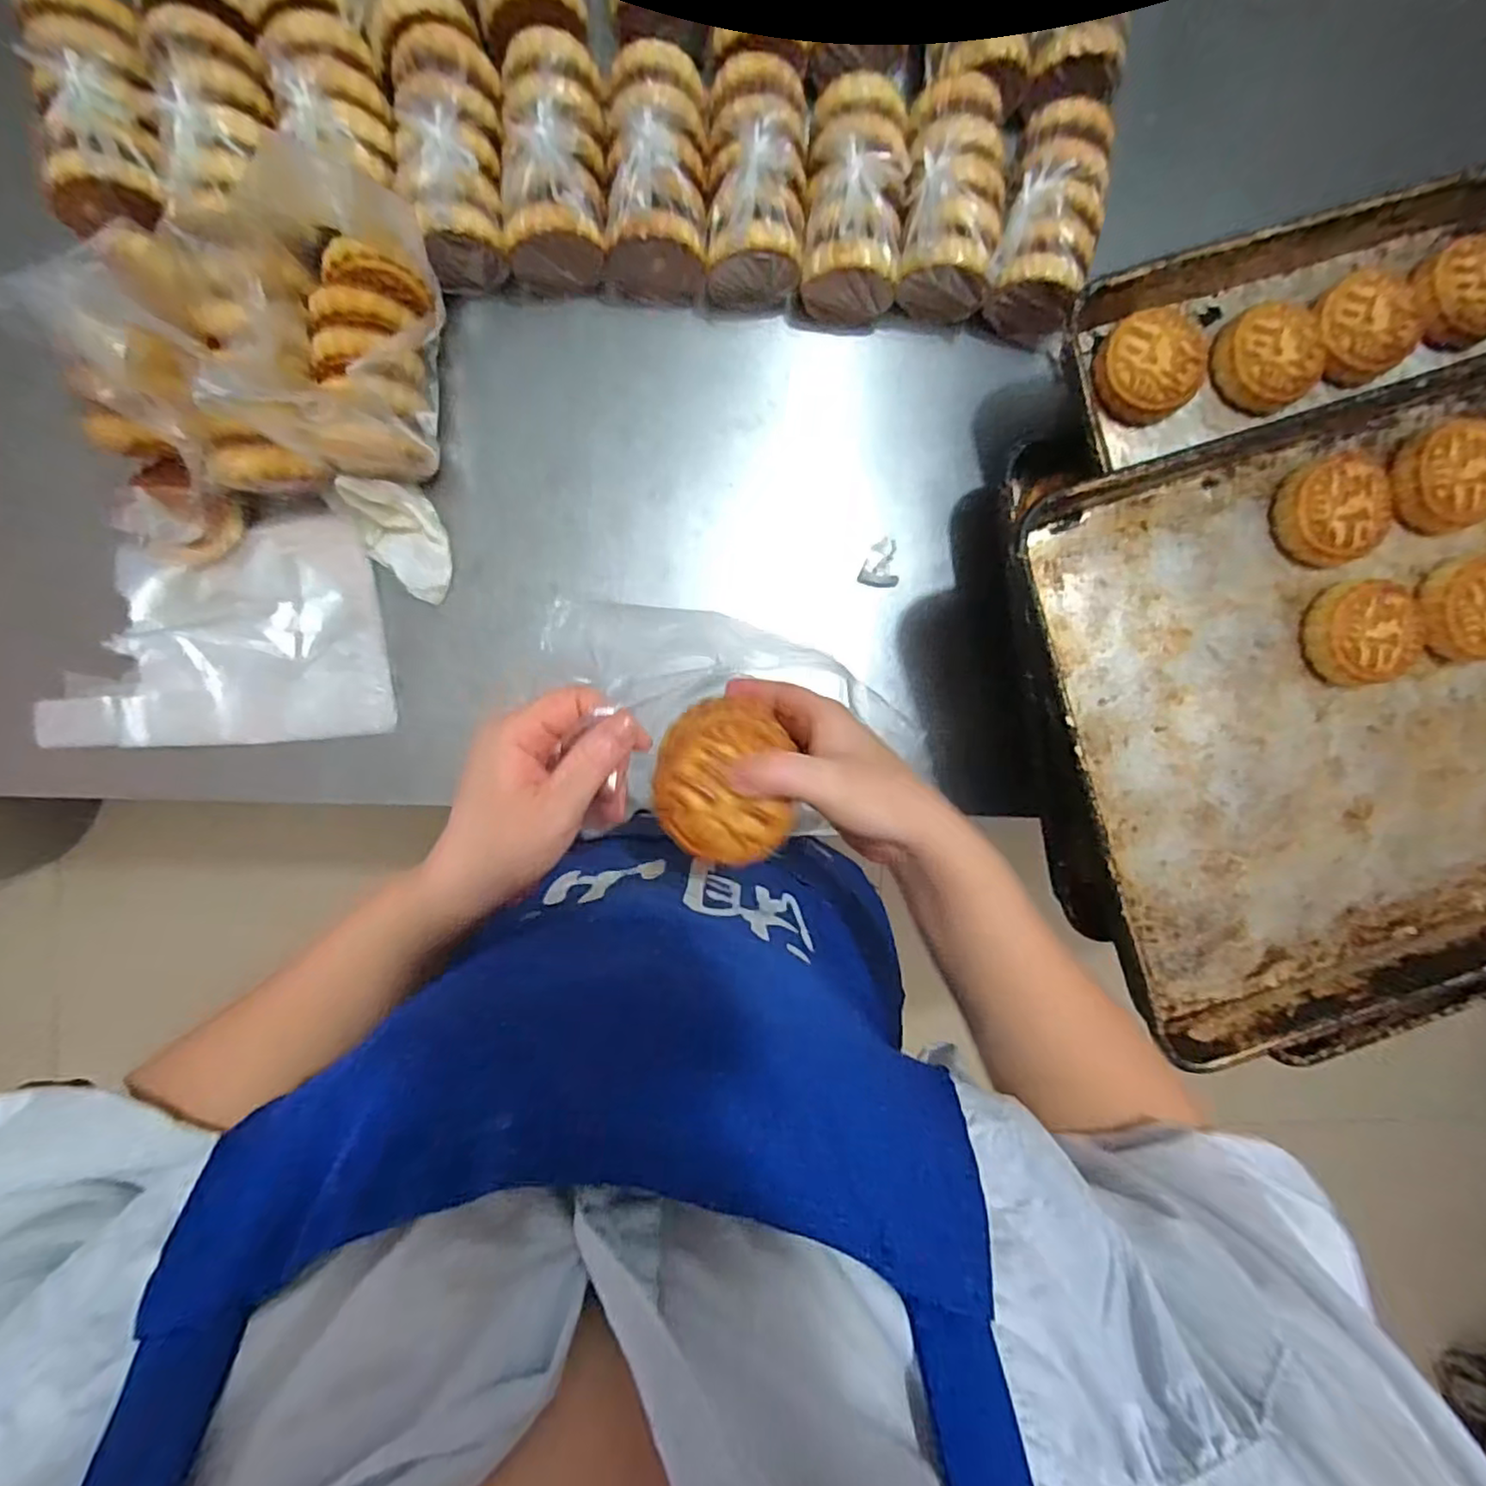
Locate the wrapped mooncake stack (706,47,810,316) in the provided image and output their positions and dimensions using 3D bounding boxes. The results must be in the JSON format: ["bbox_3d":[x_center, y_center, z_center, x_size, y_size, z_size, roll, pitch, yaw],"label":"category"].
[{"bbox_3d":[0.012,-0.446,0.536,0.082,0.070,0.155,3,91,-5],"label":"wrapped mooncake stack"}]

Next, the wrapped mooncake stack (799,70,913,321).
[{"bbox_3d":[0.090,-0.440,0.552,0.084,0.085,0.152,5,91,-5],"label":"wrapped mooncake stack"}]

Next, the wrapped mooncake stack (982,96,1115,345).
[{"bbox_3d":[0.252,-0.431,0.569,0.084,0.081,0.147,13,90,-5],"label":"wrapped mooncake stack"}]

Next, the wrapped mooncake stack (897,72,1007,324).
[{"bbox_3d":[0.167,-0.440,0.561,0.082,0.083,0.148,4,91,-5],"label":"wrapped mooncake stack"}]

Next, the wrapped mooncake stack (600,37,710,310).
[{"bbox_3d":[-0.068,-0.450,0.532,0.085,0.070,0.157,3,91,-5],"label":"wrapped mooncake stack"}]

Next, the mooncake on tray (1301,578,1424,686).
[{"bbox_3d":[0.450,-0.079,0.490,0.073,0.028,0.072,0,92,-5],"label":"mooncake on tray"}]

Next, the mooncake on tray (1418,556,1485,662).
[{"bbox_3d":[0.536,-0.096,0.495,0.078,0.026,0.069,19,90,-5],"label":"mooncake on tray"}]

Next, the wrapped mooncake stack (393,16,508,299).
[{"bbox_3d":[-0.221,-0.438,0.512,0.078,0.063,0.167,-3,92,-5],"label":"wrapped mooncake stack"}]

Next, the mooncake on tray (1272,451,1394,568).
[{"bbox_3d":[0.422,-0.165,0.484,0.066,0.031,0.074,-12,93,-5],"label":"mooncake on tray"}]

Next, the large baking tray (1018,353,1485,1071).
[{"bbox_3d":[0.523,-0.045,0.491,0.618,0.049,0.428,-18,93,-4],"label":"large baking tray"}]

